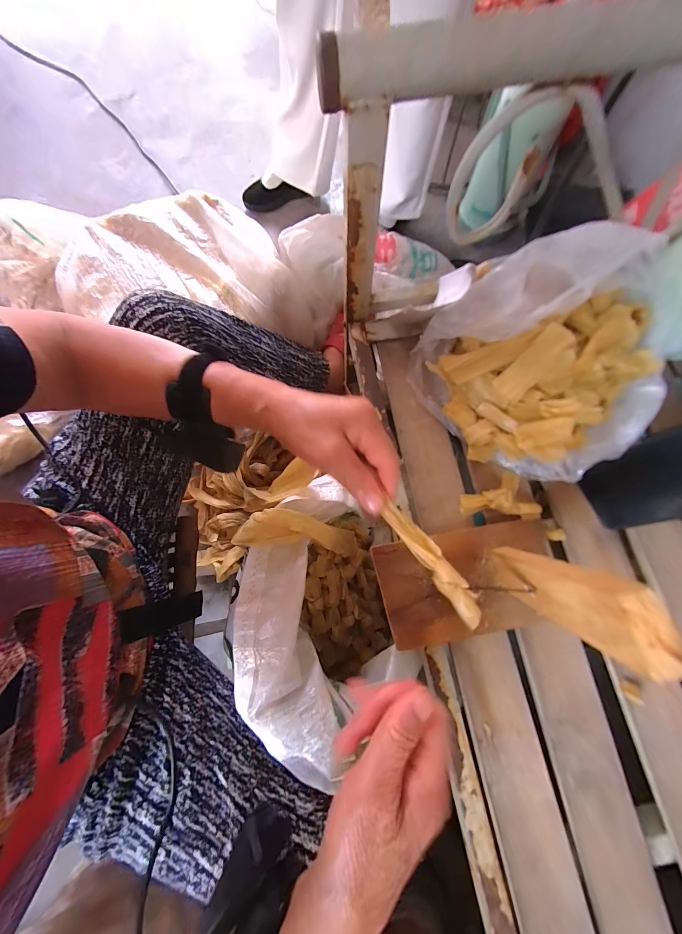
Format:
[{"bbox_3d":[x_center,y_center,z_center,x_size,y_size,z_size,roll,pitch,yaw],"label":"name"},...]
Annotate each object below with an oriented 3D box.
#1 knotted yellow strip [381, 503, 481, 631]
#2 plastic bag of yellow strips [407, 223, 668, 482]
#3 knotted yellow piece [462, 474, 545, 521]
[{"bbox_3d":[0.071,0.073,0.227,0.020,0.011,0.110,-39,89,-9],"label":"knotted yellow strip"},{"bbox_3d":[0.244,-0.124,0.327,0.272,0.112,0.215,-32,78,-8],"label":"plastic bag of yellow strips"},{"bbox_3d":[0.171,0.032,0.321,0.077,0.024,0.050,-5,76,-2],"label":"knotted yellow piece"}]

